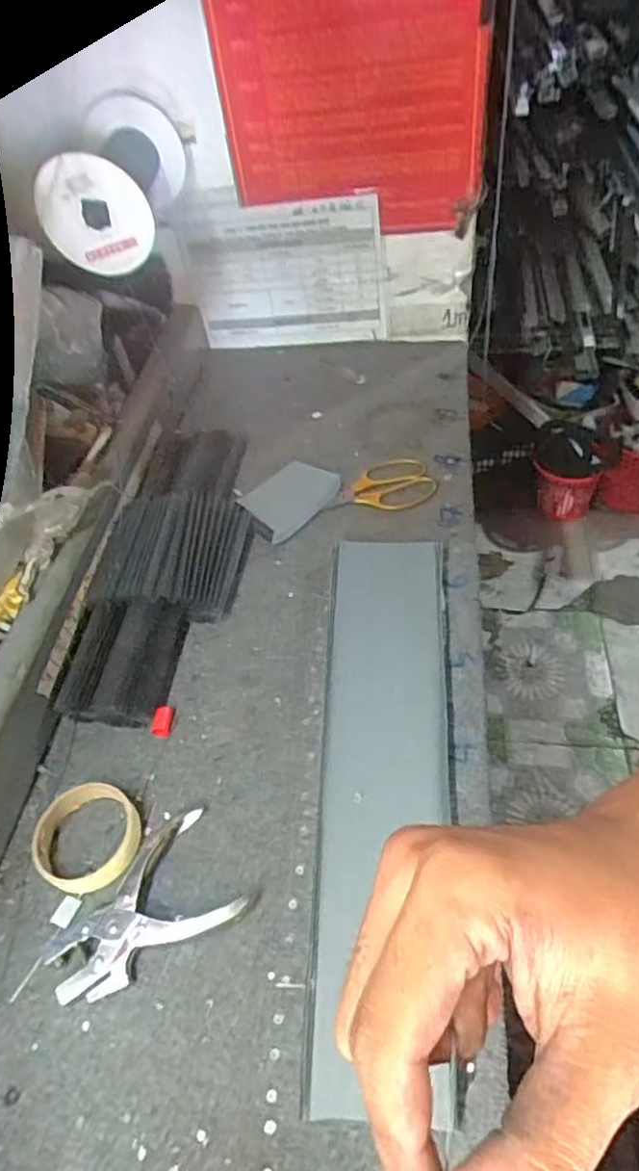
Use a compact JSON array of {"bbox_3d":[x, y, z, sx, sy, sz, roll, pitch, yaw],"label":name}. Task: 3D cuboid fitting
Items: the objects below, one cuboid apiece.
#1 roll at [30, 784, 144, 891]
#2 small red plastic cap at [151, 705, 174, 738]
[{"bbox_3d":[-0.196,0.213,0.548,0.078,0.031,0.086,10,51,15],"label":"roll"},{"bbox_3d":[-0.151,0.131,0.621,0.015,0.016,0.029,2,50,9],"label":"small red plastic cap"}]

